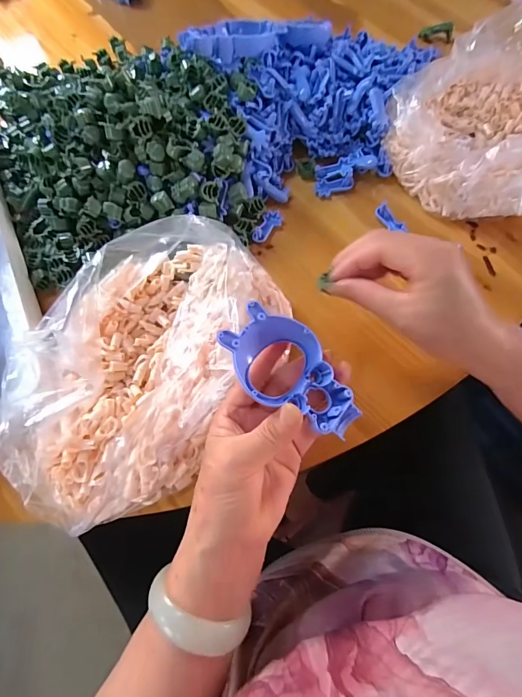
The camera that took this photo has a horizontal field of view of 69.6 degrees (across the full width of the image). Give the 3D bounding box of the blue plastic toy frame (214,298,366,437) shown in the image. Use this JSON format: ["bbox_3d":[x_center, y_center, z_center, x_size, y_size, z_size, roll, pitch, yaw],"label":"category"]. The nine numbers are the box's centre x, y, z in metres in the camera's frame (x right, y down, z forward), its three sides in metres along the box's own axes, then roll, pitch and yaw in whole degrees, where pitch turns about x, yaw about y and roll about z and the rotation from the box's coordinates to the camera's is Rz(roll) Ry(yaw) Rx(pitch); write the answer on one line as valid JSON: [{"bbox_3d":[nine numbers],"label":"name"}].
[{"bbox_3d":[0.023,0.015,0.248,0.103,0.018,0.053,44,76,-1],"label":"blue plastic toy frame"}]

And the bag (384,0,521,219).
[{"bbox_3d":[0.243,-0.222,0.356,0.214,0.081,0.170,-30,72,-9],"label":"bag"}]

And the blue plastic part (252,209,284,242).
[{"bbox_3d":[0.005,-0.121,0.369,0.017,0.009,0.041,37,75,14],"label":"blue plastic part"}]

